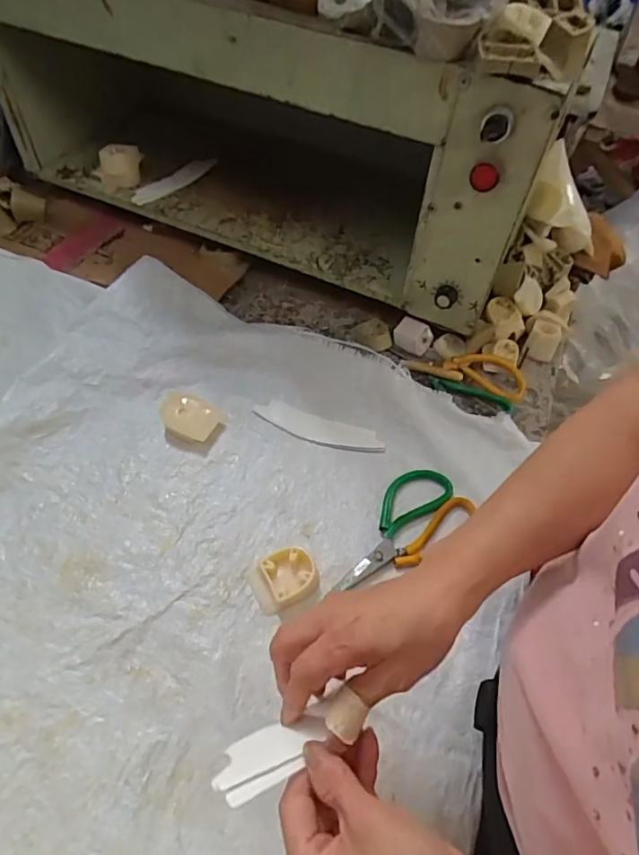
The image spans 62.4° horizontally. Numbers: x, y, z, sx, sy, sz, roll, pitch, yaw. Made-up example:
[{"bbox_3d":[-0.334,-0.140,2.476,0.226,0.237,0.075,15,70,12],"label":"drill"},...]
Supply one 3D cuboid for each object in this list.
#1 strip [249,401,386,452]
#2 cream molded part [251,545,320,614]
[{"bbox_3d":[-0.001,0.002,0.621,0.156,0.007,0.037,17,55,7],"label":"strip"},{"bbox_3d":[-0.034,0.140,0.506,0.062,0.022,0.057,-19,59,-17],"label":"cream molded part"}]

